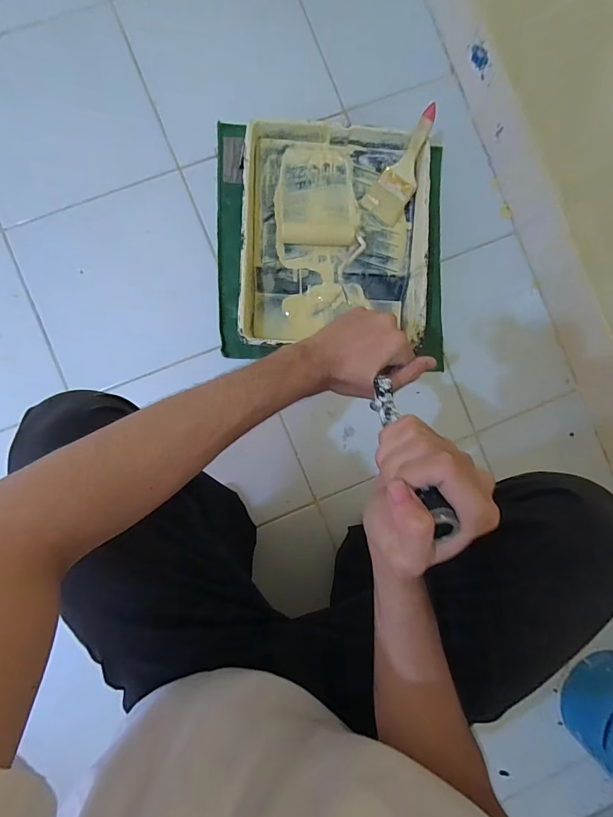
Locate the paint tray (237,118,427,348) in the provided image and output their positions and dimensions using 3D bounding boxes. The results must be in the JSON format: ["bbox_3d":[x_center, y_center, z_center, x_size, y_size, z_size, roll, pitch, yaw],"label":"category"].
[{"bbox_3d":[0.044,-0.267,0.630,0.276,0.069,0.315,1,90,-3],"label":"paint tray"}]

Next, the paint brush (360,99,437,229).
[{"bbox_3d":[0.150,-0.375,0.616,0.063,0.010,0.163,27,107,-3],"label":"paint brush"}]

